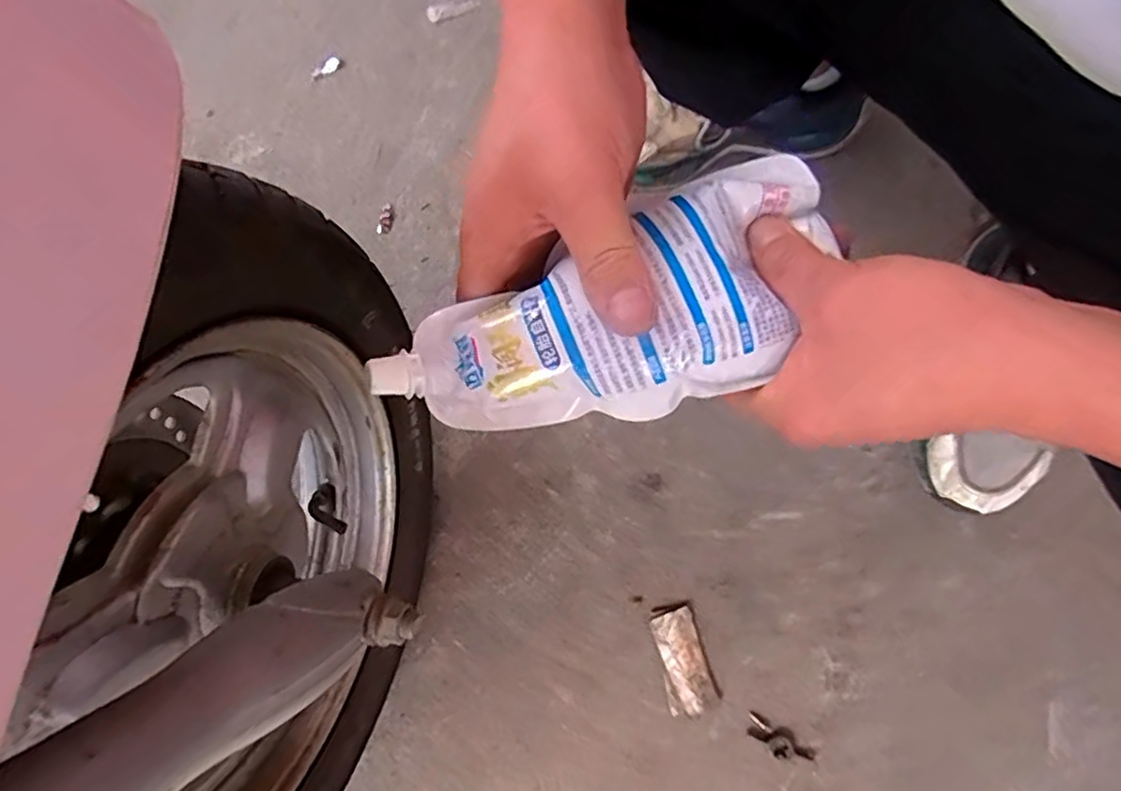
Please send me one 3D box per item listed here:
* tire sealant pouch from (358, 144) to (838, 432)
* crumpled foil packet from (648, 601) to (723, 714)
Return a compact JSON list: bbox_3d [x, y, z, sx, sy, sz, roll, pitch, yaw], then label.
[{"bbox_3d":[0.025,-0.031,0.252,0.185,0.027,0.080,-27,74,-4],"label":"tire sealant pouch"},{"bbox_3d":[0.092,0.199,0.496,0.036,0.006,0.075,-13,72,-6],"label":"crumpled foil packet"}]

